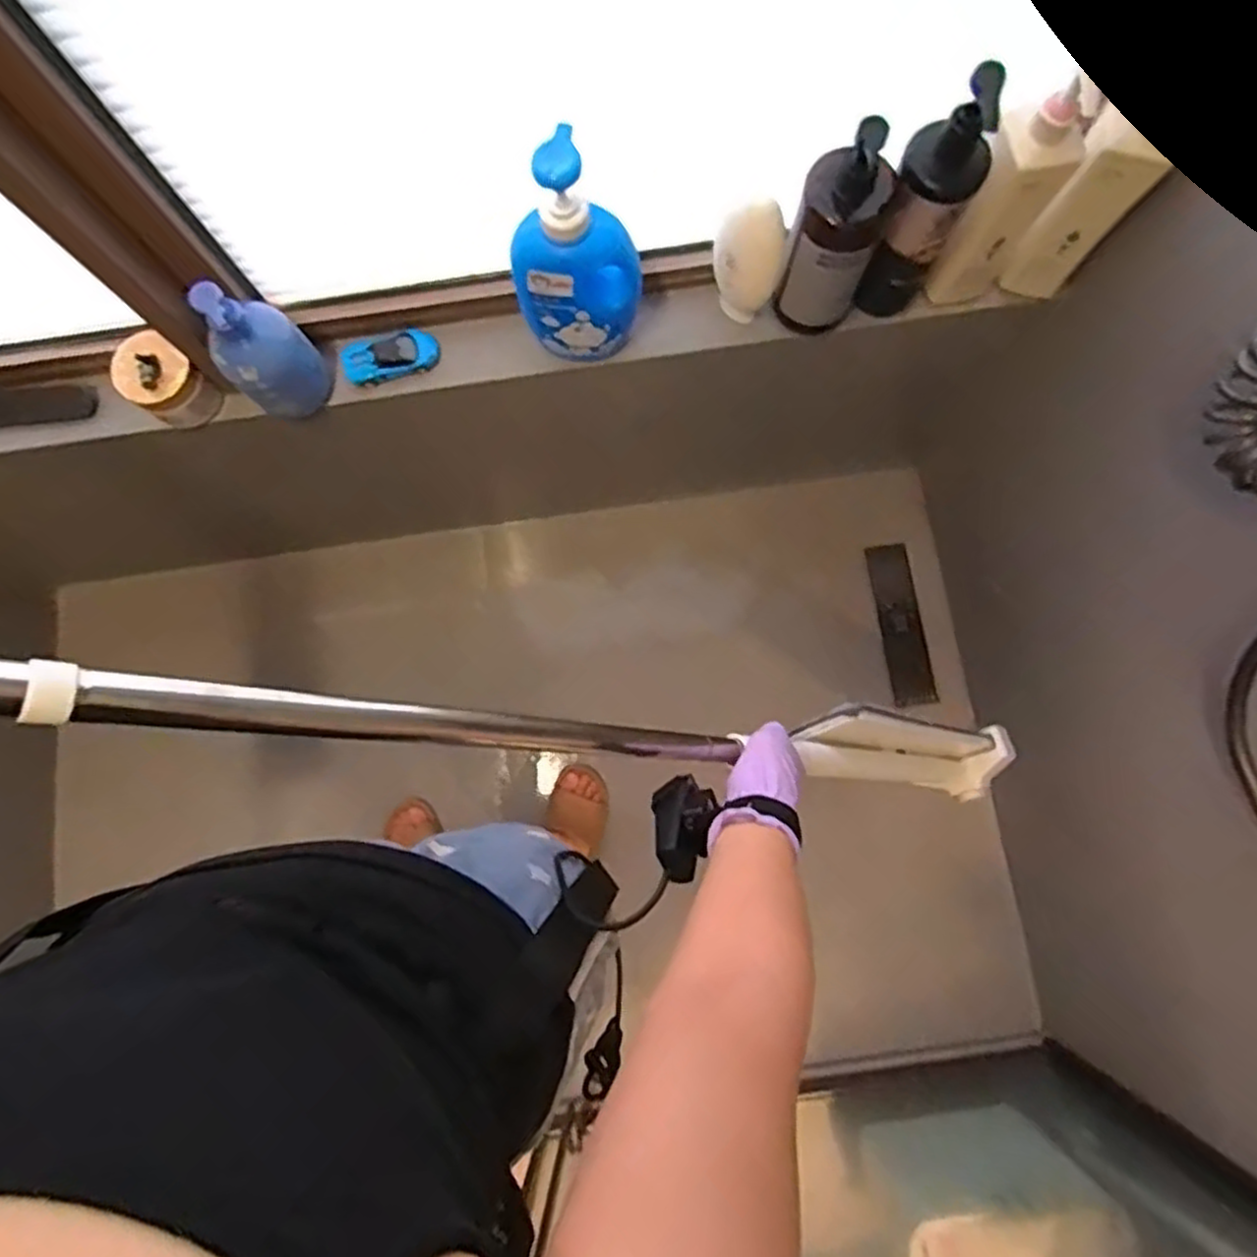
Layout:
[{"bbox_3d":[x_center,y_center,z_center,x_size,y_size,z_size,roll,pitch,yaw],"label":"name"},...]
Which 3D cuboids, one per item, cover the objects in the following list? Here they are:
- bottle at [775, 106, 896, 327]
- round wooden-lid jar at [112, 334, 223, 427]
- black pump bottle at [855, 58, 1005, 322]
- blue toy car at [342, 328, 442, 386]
[{"bbox_3d":[0.213,-0.404,0.768,0.092,0.252,0.068,15,80,3],"label":"bottle"},{"bbox_3d":[-0.536,-0.284,0.859,0.074,0.090,0.070,0,80,0],"label":"round wooden-lid jar"},{"bbox_3d":[0.293,-0.415,0.742,0.078,0.274,0.063,25,81,4],"label":"black pump bottle"},{"bbox_3d":[-0.284,-0.324,0.888,0.115,0.027,0.045,-16,80,-3],"label":"blue toy car"}]

